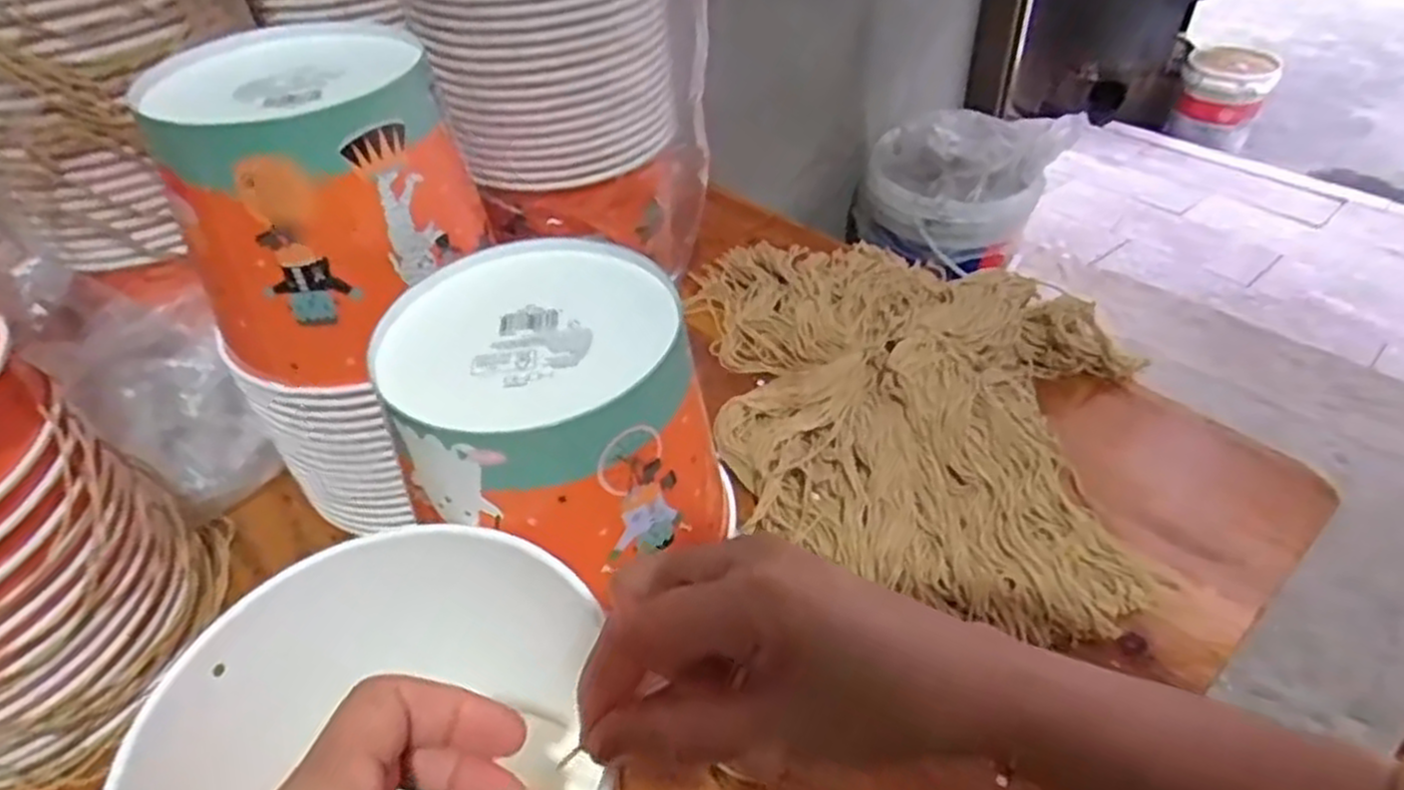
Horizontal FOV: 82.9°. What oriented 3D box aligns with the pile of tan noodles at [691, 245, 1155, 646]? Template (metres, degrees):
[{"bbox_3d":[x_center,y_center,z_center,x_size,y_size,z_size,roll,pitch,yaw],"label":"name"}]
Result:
[{"bbox_3d":[0.151,-0.015,0.532,0.268,0.046,0.388,-6,43,-2],"label":"pile of tan noodles"}]

